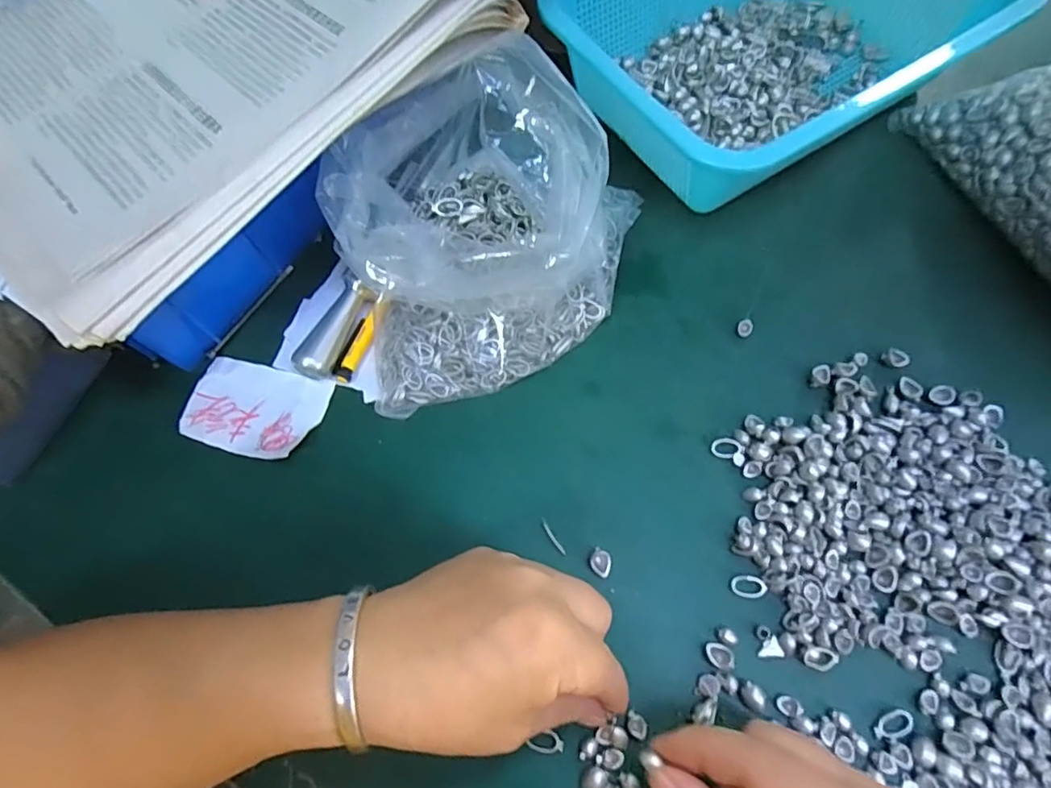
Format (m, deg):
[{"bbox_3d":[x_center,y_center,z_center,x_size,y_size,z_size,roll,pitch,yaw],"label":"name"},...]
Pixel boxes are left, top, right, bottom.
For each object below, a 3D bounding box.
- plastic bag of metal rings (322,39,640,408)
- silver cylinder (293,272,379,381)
[{"bbox_3d":[-0.018,-0.097,0.306,0.190,0.083,0.152,-25,69,-8],"label":"plastic bag of metal rings"},{"bbox_3d":[-0.110,-0.037,0.320,0.020,0.018,0.064,20,70,10],"label":"silver cylinder"}]

